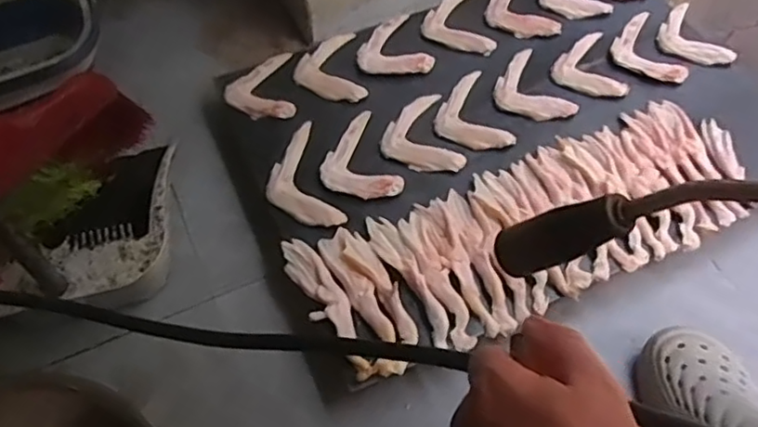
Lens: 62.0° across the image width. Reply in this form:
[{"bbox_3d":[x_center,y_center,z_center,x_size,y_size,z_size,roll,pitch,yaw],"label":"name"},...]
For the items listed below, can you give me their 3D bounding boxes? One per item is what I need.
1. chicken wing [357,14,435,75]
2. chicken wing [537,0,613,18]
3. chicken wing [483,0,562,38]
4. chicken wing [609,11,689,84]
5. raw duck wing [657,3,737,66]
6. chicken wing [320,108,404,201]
[{"bbox_3d":[0.014,-0.240,0.919,0.101,0.021,0.115,-19,59,-13],"label":"chicken wing"},{"bbox_3d":[0.296,-0.349,0.996,0.091,0.018,0.121,-18,59,-12],"label":"chicken wing"},{"bbox_3d":[0.206,-0.320,0.972,0.097,0.019,0.148,-13,58,-9],"label":"chicken wing"},{"bbox_3d":[0.402,-0.244,0.919,0.109,0.015,0.116,26,60,15],"label":"chicken wing"},{"bbox_3d":[0.457,-0.257,0.935,0.076,0.020,0.118,-21,60,-14],"label":"raw duck wing"},{"bbox_3d":[-0.032,-0.066,0.802,0.090,0.013,0.132,-19,60,-13],"label":"chicken wing"}]

